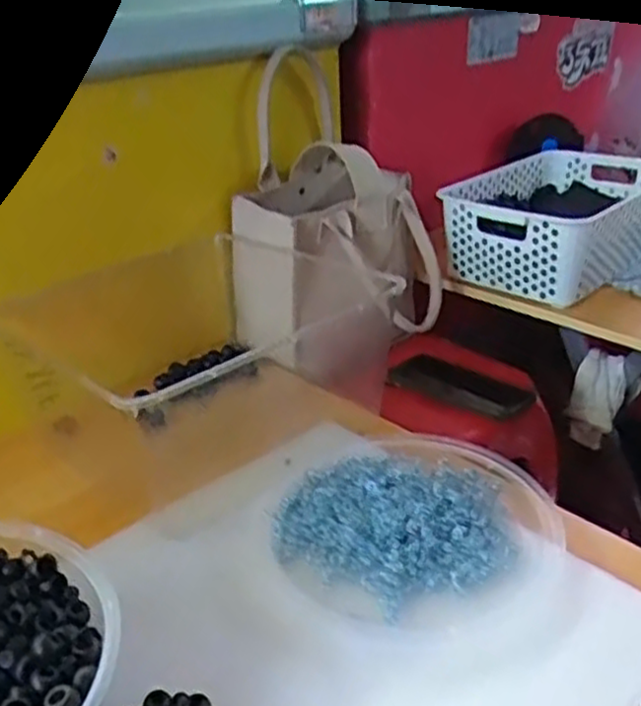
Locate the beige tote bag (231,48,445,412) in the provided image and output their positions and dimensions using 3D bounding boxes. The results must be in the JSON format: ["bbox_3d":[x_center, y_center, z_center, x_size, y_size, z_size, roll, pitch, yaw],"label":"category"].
[{"bbox_3d":[0.022,-0.160,0.913,0.214,0.289,0.211,18,33,34],"label":"beige tote bag"}]

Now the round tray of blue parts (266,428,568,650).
[{"bbox_3d":[0.073,0.131,0.620,0.224,0.026,0.242,-2,27,1],"label":"round tray of blue parts"}]

